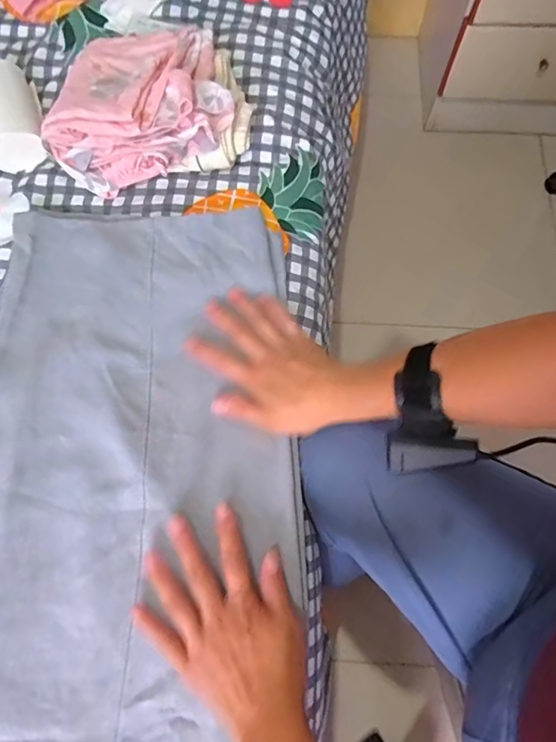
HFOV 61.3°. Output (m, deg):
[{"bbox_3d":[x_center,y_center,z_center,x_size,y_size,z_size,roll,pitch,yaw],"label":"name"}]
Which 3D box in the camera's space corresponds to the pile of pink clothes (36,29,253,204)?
[{"bbox_3d":[-0.147,-0.311,0.516,0.212,0.065,0.196,-15,72,-4],"label":"pile of pink clothes"}]

